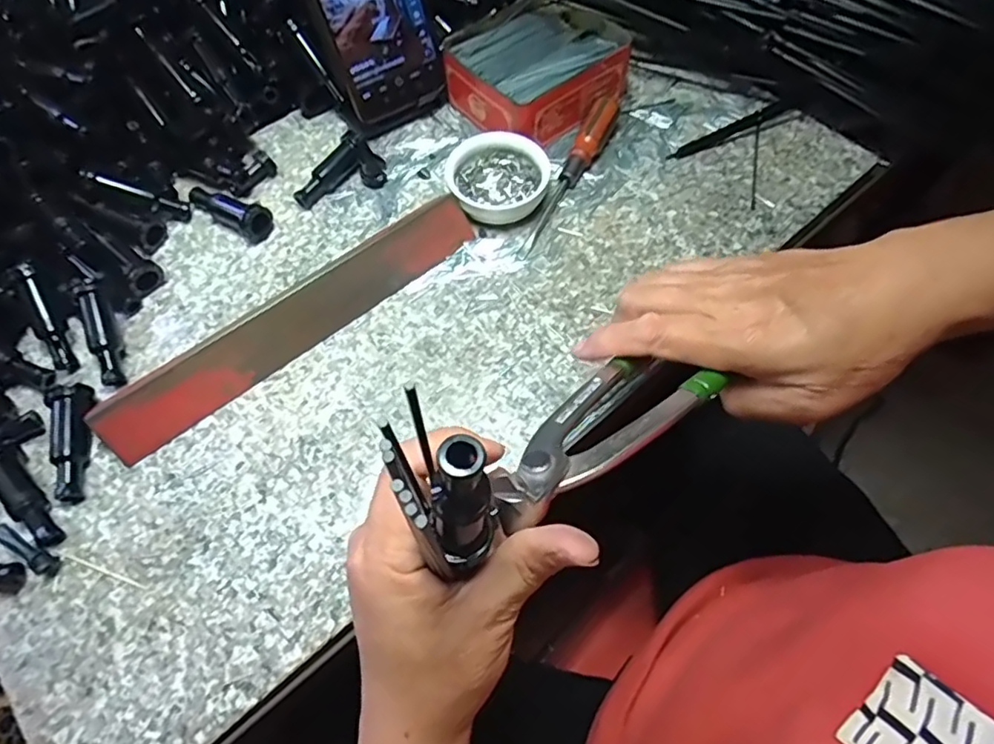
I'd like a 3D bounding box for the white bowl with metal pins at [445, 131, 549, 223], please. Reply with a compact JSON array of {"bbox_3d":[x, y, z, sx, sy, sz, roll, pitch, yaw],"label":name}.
[{"bbox_3d":[-0.001,-0.137,0.429,0.070,0.025,0.071,0,62,0],"label":"white bowl with metal pins"}]

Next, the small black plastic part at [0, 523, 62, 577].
[{"bbox_3d":[-0.254,0.093,0.318,0.052,0.008,0.011,25,65,13],"label":"small black plastic part"}]

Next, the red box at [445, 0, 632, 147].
[{"bbox_3d":[0.033,-0.236,0.469,0.127,0.045,0.104,-35,67,-17],"label":"red box"}]

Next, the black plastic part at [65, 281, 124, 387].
[{"bbox_3d":[-0.246,-0.024,0.367,0.014,0.010,0.069,-21,85,-11],"label":"black plastic part"}]

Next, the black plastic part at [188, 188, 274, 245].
[{"bbox_3d":[-0.191,-0.117,0.424,0.069,0.023,0.019,30,66,15],"label":"black plastic part"}]

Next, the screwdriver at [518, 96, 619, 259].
[{"bbox_3d":[0.053,-0.144,0.434,0.020,0.024,0.149,24,64,12],"label":"screwdriver"}]

